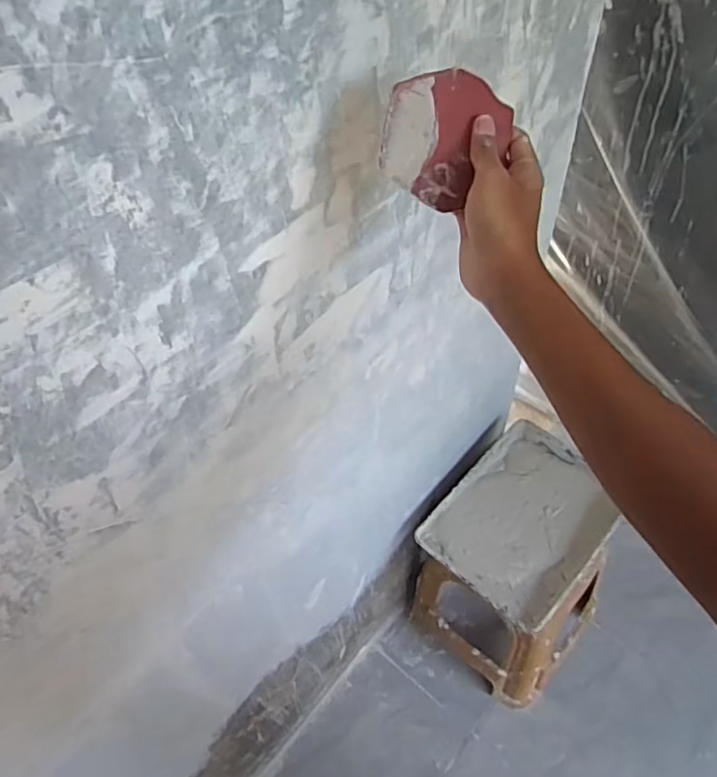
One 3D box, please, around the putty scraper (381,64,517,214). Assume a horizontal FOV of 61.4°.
[{"bbox_3d":[0.060,-0.191,0.447,0.082,0.006,0.093,35,92,-10],"label":"putty scraper"}]

